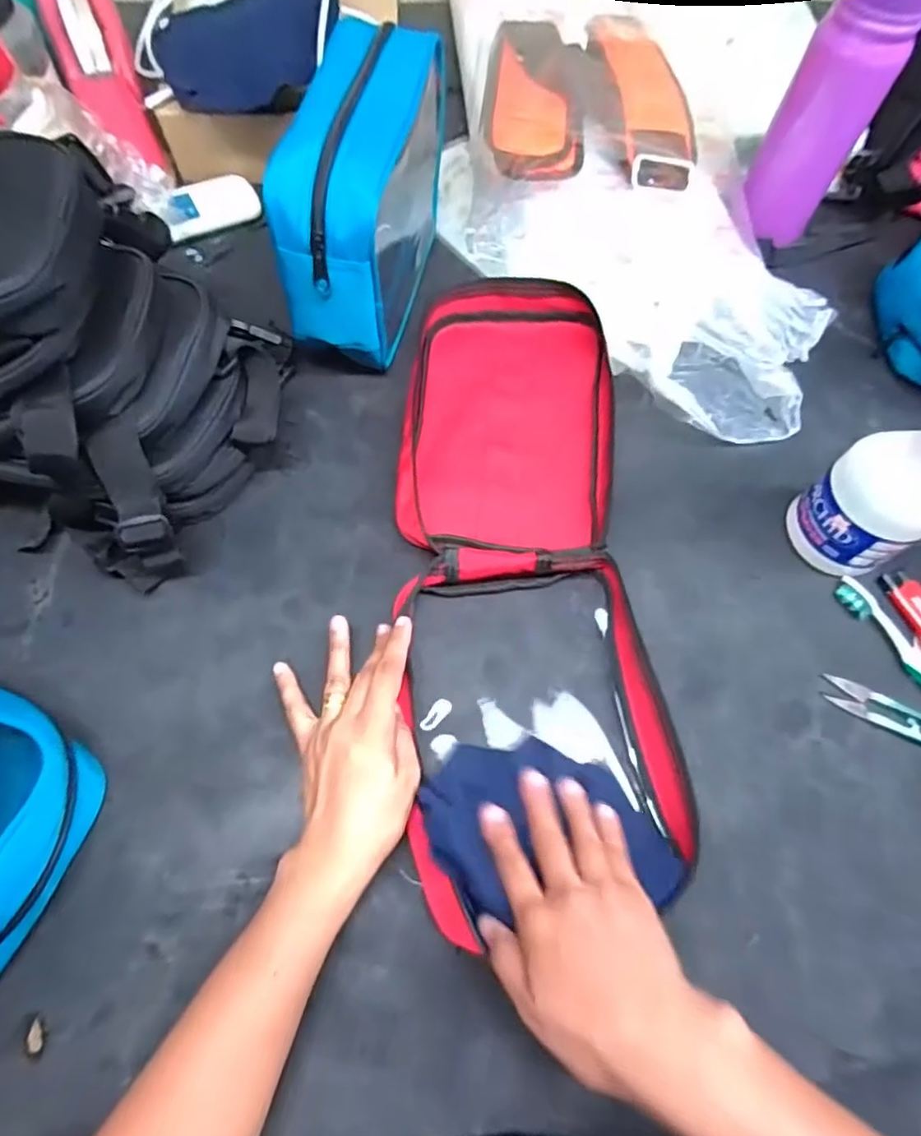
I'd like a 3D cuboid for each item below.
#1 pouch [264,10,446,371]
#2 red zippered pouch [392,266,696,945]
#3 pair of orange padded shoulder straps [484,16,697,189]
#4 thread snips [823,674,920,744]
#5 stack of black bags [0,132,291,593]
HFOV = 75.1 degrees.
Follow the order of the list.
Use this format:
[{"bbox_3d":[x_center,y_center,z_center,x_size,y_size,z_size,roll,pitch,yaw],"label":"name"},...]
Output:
[{"bbox_3d":[-0.074,-0.311,0.504,0.076,0.167,0.260,11,67,3],"label":"pouch"},{"bbox_3d":[0.046,-0.017,0.455,0.175,0.040,0.488,-1,69,-2],"label":"red zippered pouch"},{"bbox_3d":[0.124,-0.459,0.576,0.199,0.030,0.297,3,67,-1],"label":"pair of orange padded shoulder straps"},{"bbox_3d":[0.314,0.107,0.427,0.101,0.006,0.023,26,68,9],"label":"thread snips"},{"bbox_3d":[-0.329,-0.127,0.405,0.381,0.189,0.251,-8,67,-5],"label":"stack of black bags"}]

